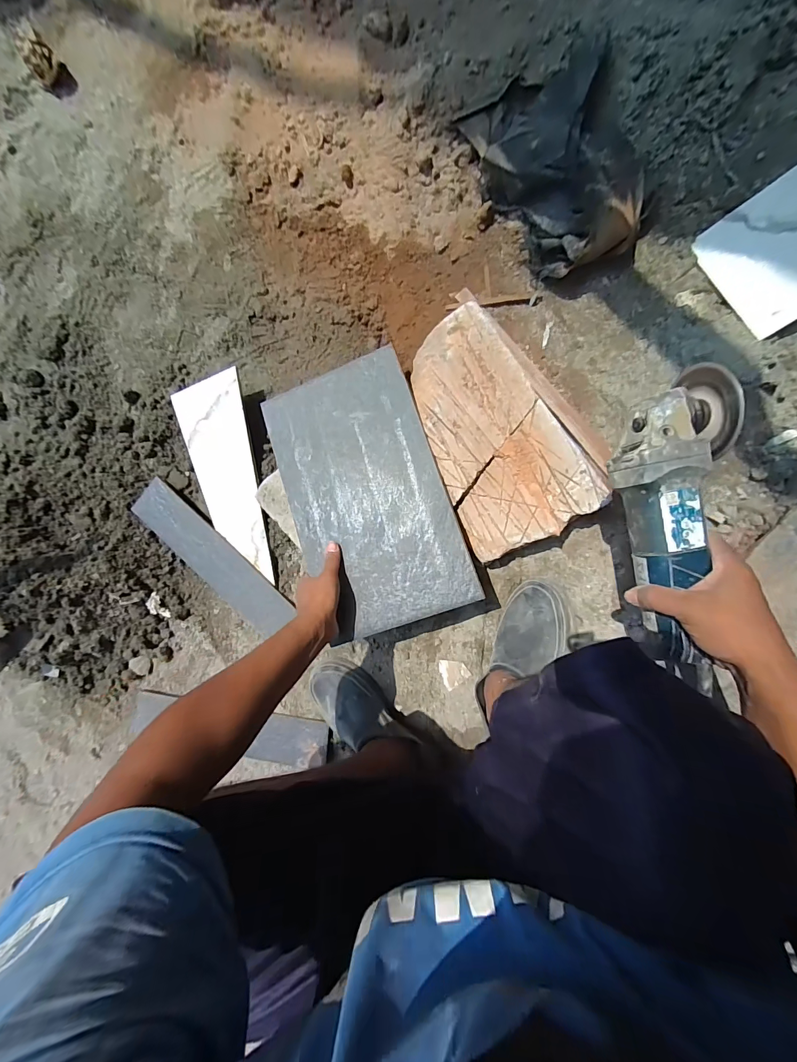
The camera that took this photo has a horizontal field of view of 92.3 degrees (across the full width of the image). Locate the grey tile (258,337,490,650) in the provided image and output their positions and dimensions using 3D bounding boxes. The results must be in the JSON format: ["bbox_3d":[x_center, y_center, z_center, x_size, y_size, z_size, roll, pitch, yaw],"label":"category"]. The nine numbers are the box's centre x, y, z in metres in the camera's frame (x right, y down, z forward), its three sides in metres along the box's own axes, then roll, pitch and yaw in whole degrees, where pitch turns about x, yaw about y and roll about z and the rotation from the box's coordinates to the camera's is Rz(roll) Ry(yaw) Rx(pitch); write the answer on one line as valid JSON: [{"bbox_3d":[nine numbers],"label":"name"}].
[{"bbox_3d":[-0.050,-0.056,0.562,0.227,0.012,0.388,-19,80,10],"label":"grey tile"}]

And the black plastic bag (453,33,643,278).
[{"bbox_3d":[0.230,-0.507,0.538,0.177,0.090,0.275,-22,93,7],"label":"black plastic bag"}]

